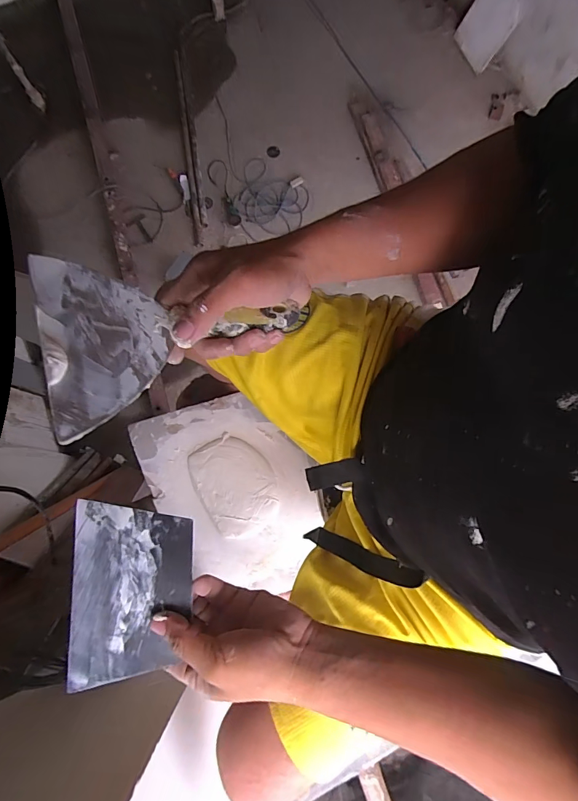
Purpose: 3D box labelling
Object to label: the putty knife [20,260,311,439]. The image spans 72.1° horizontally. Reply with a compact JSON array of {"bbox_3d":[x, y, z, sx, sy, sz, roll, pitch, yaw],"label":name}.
[{"bbox_3d":[-0.088,-0.057,0.326,0.200,0.028,0.133,-12,81,-17],"label":"putty knife"}]

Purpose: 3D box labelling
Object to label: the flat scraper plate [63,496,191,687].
[{"bbox_3d":[-0.134,0.161,0.336,0.097,0.005,0.140,3,83,-4],"label":"flat scraper plate"}]

